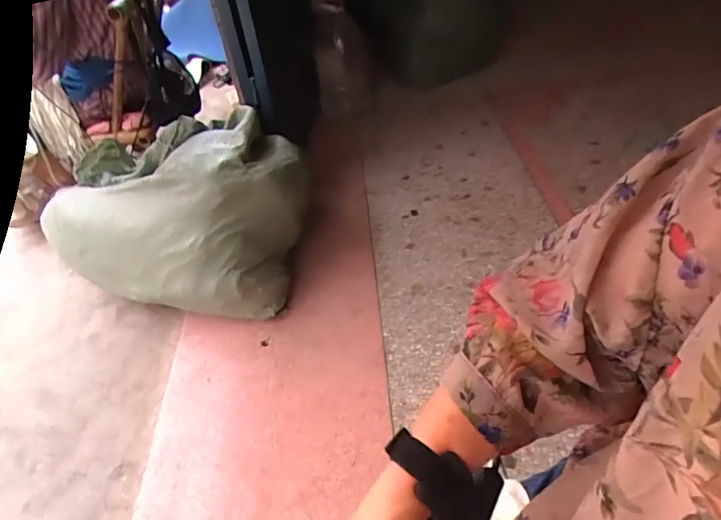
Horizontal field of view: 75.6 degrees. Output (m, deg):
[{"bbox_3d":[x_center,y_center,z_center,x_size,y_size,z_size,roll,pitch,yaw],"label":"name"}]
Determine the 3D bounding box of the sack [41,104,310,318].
[{"bbox_3d":[-0.456,-0.137,1.201,0.589,0.314,0.443,10,47,16],"label":"sack"}]

